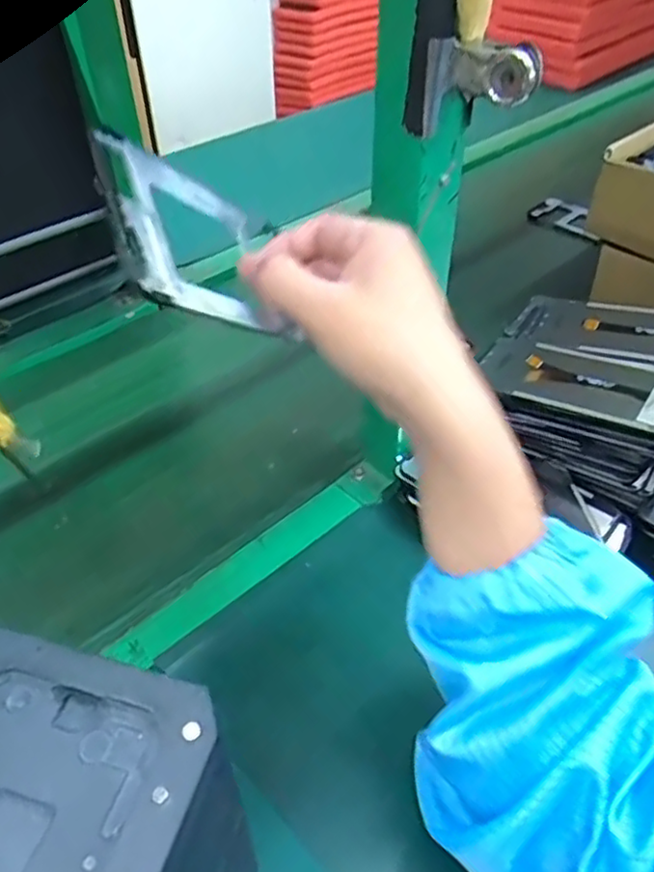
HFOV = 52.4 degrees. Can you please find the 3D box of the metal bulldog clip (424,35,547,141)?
[{"bbox_3d":[0.080,-0.179,0.345,0.057,0.045,0.018,31,53,28],"label":"metal bulldog clip"}]

